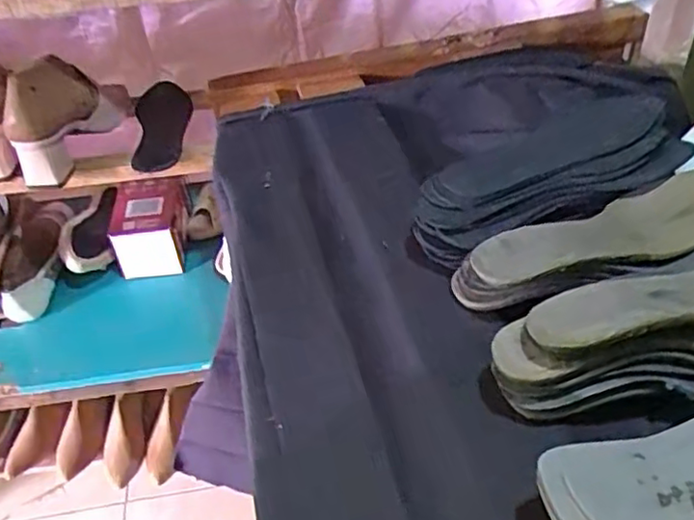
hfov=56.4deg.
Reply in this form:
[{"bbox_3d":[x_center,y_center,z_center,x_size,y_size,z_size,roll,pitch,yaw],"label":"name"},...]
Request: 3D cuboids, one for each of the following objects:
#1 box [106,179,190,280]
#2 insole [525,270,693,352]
[{"bbox_3d":[-0.310,-0.055,1.021,0.103,0.096,0.139,-6,42,-3],"label":"box"},{"bbox_3d":[0.241,0.032,0.443,0.227,0.040,0.070,-9,42,-6],"label":"insole"}]

